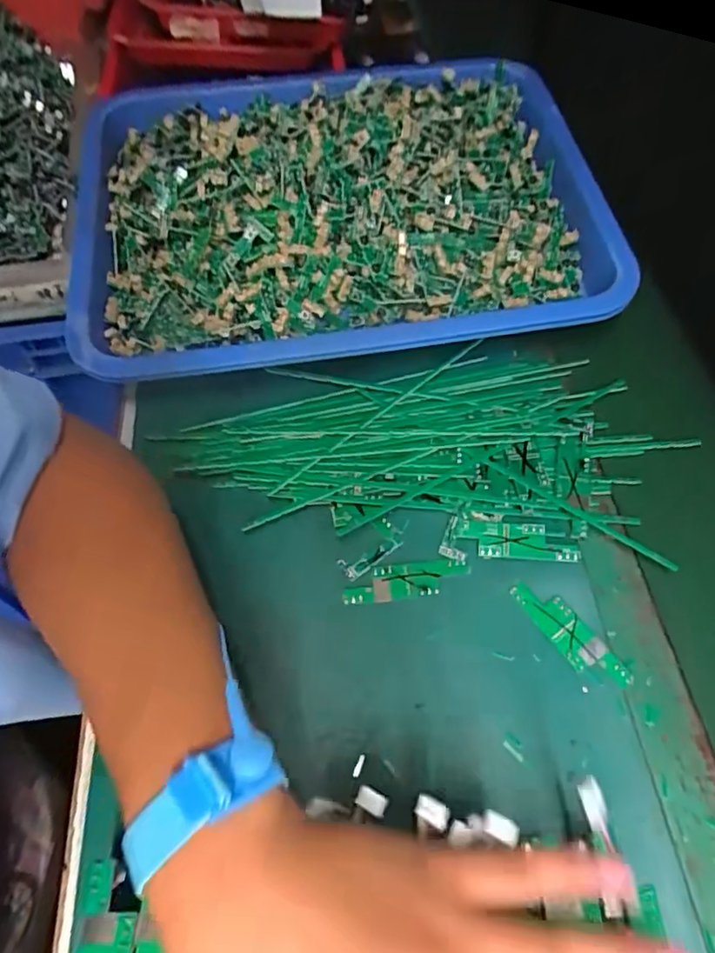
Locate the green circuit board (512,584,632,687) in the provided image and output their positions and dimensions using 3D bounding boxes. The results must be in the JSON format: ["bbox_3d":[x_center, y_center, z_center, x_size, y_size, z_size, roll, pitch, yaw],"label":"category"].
[{"bbox_3d":[0.128,0.095,0.356,0.025,0.004,0.079,-32,64,-19],"label":"green circuit board"}]

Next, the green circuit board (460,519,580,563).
[{"bbox_3d":[0.105,0.042,0.387,0.077,0.006,0.024,7,58,3],"label":"green circuit board"}]

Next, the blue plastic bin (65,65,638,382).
[{"bbox_3d":[-0.018,-0.258,0.517,0.442,0.095,0.344,-8,59,-2],"label":"blue plastic bin"}]

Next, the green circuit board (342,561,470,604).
[{"bbox_3d":[0.032,0.068,0.379,0.082,0.004,0.022,-5,59,-4],"label":"green circuit board"}]

